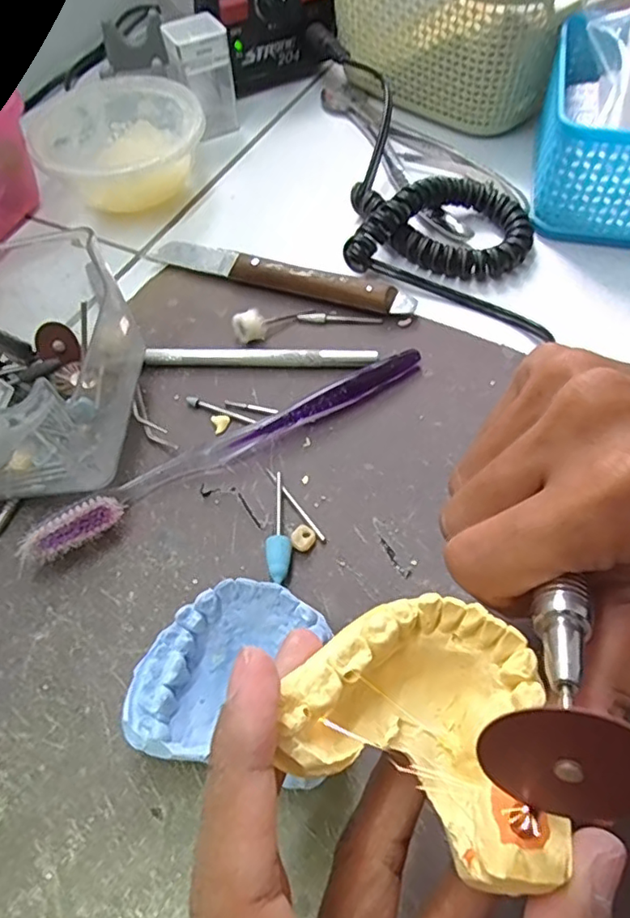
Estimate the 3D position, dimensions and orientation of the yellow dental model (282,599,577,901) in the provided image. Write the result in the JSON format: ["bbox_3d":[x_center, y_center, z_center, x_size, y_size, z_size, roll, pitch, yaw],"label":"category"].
[{"bbox_3d":[0.029,0.060,0.137,0.063,0.022,0.051,23,61,15],"label":"yellow dental model"}]

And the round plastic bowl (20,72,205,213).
[{"bbox_3d":[-0.120,-0.193,0.367,0.100,0.043,0.104,-1,58,1],"label":"round plastic bowl"}]

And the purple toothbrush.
[{"bbox_3d":[-0.032,-0.009,0.257,0.187,0.017,0.019,-29,61,-16],"label":"purple toothbrush"}]

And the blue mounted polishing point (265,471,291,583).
[{"bbox_3d":[-0.016,0.027,0.238,0.009,0.009,0.050,-6,58,-2],"label":"blue mounted polishing point"}]

